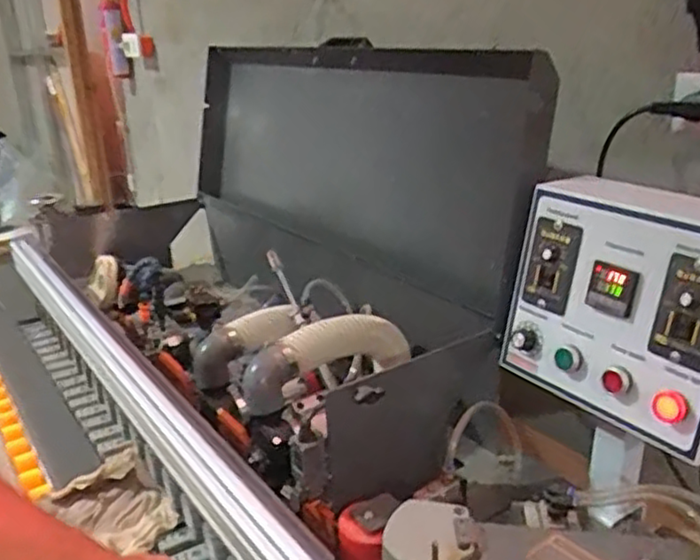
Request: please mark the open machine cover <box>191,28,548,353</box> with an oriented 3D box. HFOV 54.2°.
[{"bbox_3d":[-0.027,-0.160,1.118,0.083,0.420,0.858,-6,15,-39],"label":"open machine cover"}]

